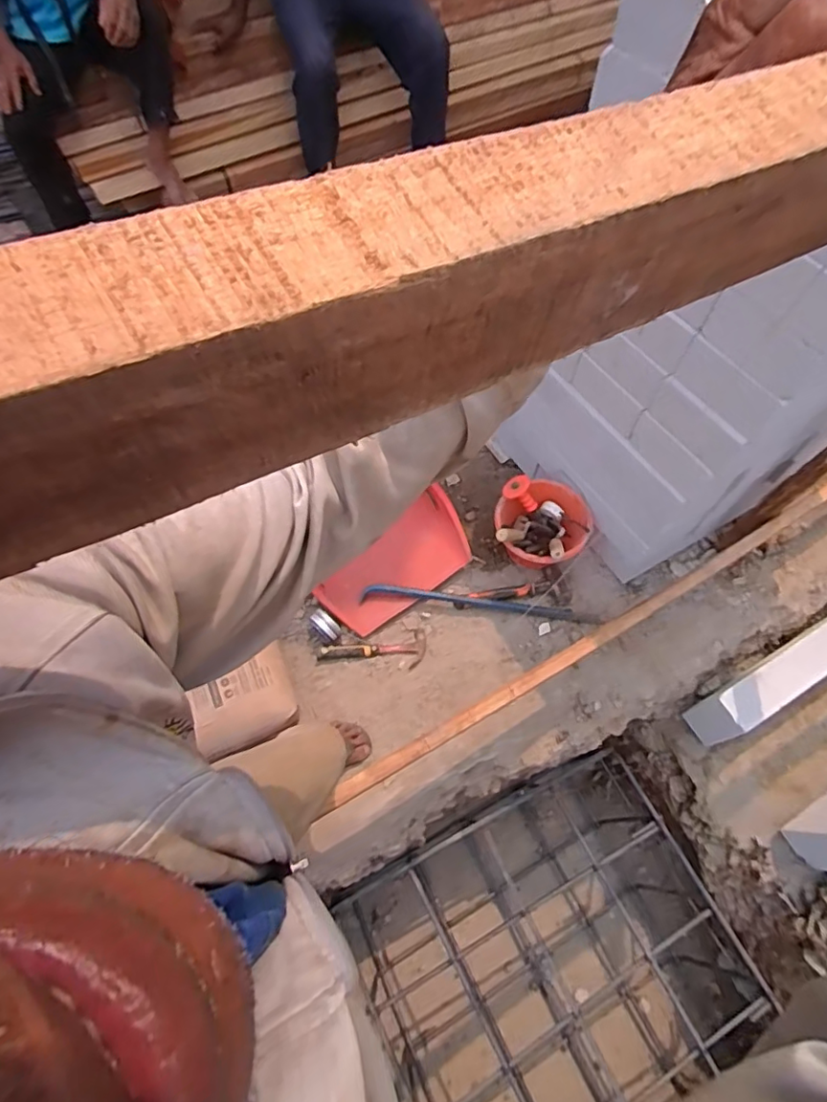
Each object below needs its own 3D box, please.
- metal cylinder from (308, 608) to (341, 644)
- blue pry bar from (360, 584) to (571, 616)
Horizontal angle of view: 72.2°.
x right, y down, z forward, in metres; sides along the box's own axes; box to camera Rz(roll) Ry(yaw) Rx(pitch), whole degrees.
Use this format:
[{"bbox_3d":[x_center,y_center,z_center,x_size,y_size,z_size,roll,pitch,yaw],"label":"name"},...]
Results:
[{"bbox_3d":[-0.228,0.196,1.465,0.058,0.054,0.091,-37,70,-21],"label":"metal cylinder"},{"bbox_3d":[0.142,0.138,1.528,0.564,0.030,0.053,5,61,-1],"label":"blue pry bar"}]

